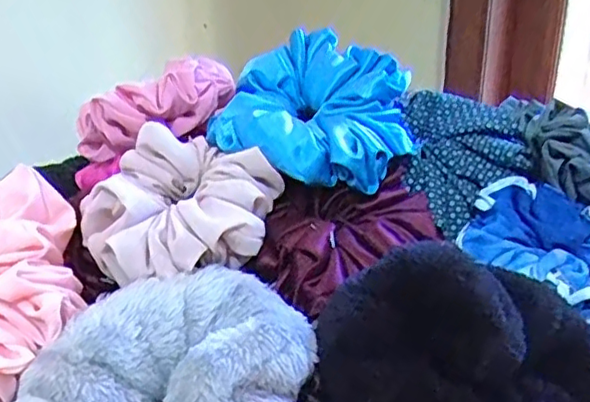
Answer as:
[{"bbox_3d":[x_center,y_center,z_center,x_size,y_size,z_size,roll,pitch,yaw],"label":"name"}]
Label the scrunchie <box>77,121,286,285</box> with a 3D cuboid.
[{"bbox_3d":[-0.058,0.000,0.320,0.090,0.038,0.098,11,47,8],"label":"scrunchie"}]

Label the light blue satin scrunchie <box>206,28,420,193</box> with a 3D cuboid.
[{"bbox_3d":[0.017,-0.051,0.381,0.105,0.043,0.115,14,50,11],"label":"light blue satin scrunchie"}]

